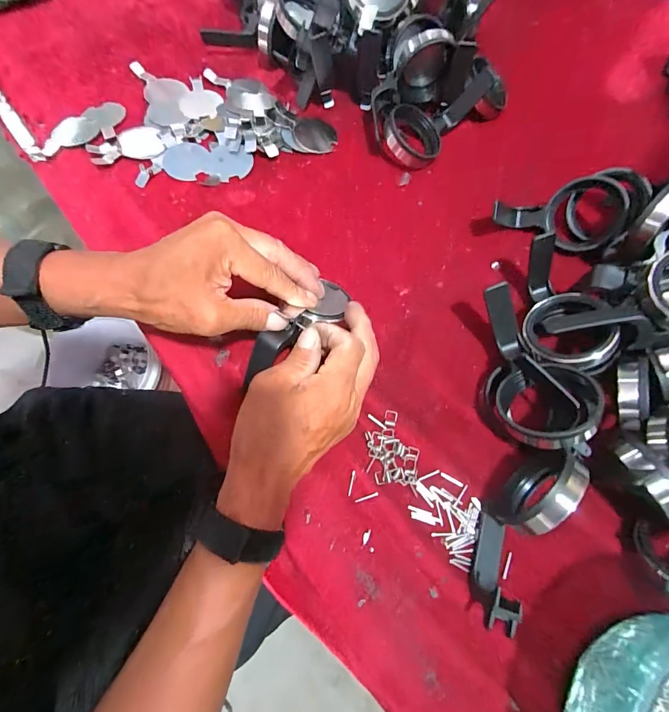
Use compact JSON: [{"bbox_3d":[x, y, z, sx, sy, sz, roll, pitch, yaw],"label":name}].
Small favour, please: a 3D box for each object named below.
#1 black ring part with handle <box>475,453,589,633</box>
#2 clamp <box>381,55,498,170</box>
[{"bbox_3d":[0.138,0.130,0.269,0.033,0.063,0.126,29,72,9],"label":"black ring part with handle"},{"bbox_3d":[0.128,-0.289,0.446,0.147,0.047,0.073,-38,74,0],"label":"clamp"}]

